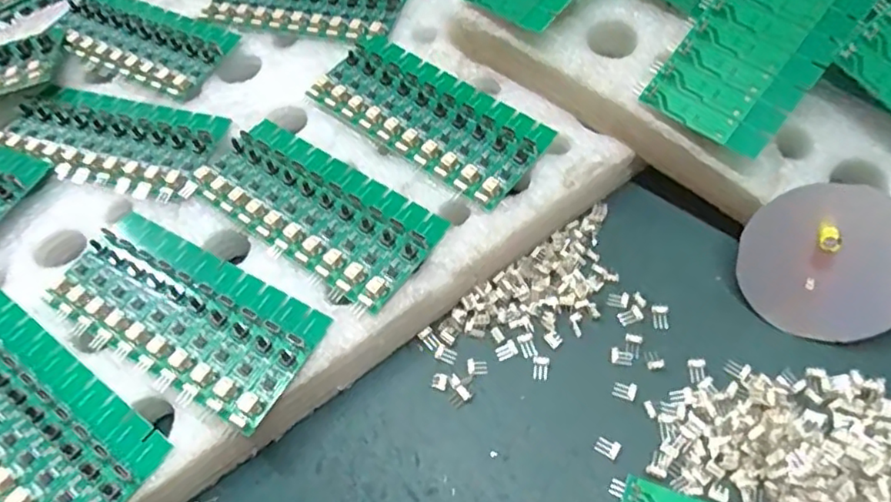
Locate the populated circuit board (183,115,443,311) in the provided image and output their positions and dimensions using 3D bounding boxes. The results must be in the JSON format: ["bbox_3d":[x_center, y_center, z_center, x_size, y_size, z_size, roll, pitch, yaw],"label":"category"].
[{"bbox_3d":[-0.070,-0.025,0.322,0.136,0.009,0.066,31,66,22],"label":"populated circuit board"}]

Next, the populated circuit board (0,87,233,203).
[{"bbox_3d":[-0.200,-0.069,0.357,0.137,0.007,0.065,13,61,14],"label":"populated circuit board"}]

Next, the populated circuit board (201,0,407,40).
[{"bbox_3d":[-0.095,-0.170,0.411,0.132,0.007,0.056,13,61,14],"label":"populated circuit board"}]

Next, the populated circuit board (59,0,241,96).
[{"bbox_3d":[-0.208,-0.143,0.408,0.131,0.009,0.058,22,63,18],"label":"populated circuit board"}]

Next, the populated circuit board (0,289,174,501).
[{"bbox_3d":[-0.191,0.072,0.272,0.137,0.008,0.061,30,66,22],"label":"populated circuit board"}]

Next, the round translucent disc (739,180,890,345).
[{"bbox_3d":[0.179,0.006,0.286,0.072,0.073,0.004,21,21,24],"label":"round translucent disc"}]

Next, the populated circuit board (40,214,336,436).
[{"bbox_3d":[-0.128,0.029,0.293,0.136,0.007,0.065,24,64,19],"label":"populated circuit board"}]

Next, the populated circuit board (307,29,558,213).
[{"bbox_3d":[-0.011,-0.078,0.349,0.138,0.010,0.062,34,67,23],"label":"populated circuit board"}]

